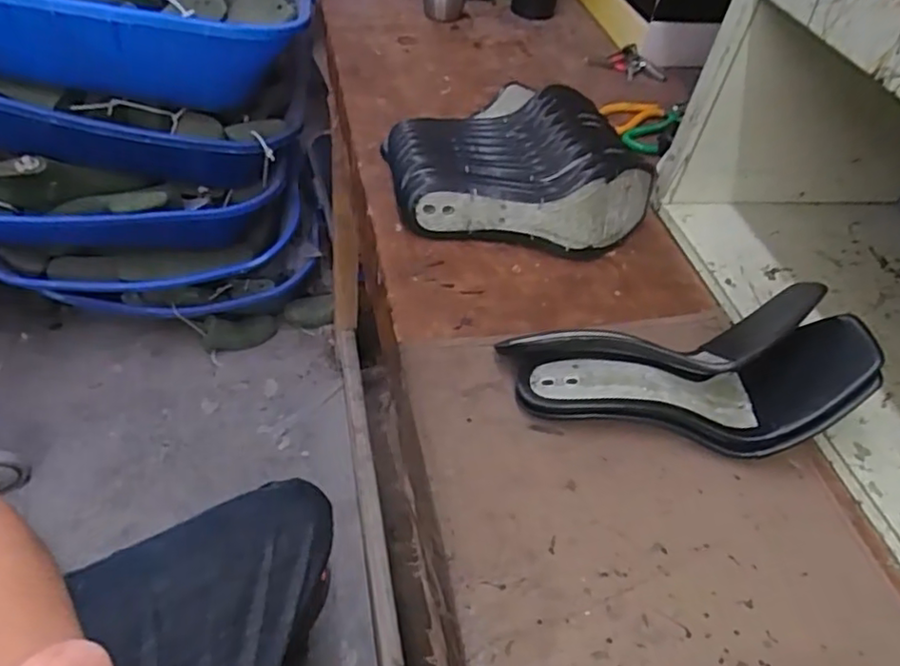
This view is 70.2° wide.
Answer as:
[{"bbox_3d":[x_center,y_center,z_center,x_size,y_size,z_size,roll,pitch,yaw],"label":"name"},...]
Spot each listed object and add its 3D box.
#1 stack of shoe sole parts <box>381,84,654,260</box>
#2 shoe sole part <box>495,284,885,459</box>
[{"bbox_3d":[0.066,-0.180,0.644,0.257,0.077,0.220,7,47,-3],"label":"stack of shoe sole parts"},{"bbox_3d":[0.171,0.031,0.465,0.248,0.072,0.110,0,48,-9],"label":"shoe sole part"}]

